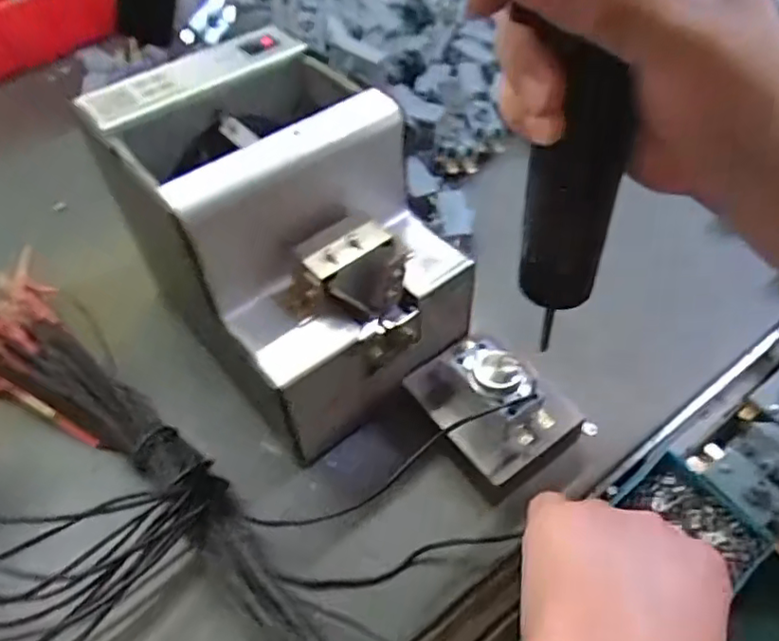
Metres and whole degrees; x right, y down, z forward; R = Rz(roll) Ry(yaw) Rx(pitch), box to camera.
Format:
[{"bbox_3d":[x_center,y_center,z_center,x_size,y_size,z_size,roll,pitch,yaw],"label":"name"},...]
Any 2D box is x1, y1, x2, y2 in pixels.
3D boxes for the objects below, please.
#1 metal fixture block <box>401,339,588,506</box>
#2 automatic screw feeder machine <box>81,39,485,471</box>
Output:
[{"bbox_3d":[0.055,0.044,0.334,0.067,0.050,0.080,-33,57,-23],"label":"metal fixture block"},{"bbox_3d":[-0.057,-0.048,0.334,0.135,0.129,0.180,-34,58,-24],"label":"automatic screw feeder machine"}]

